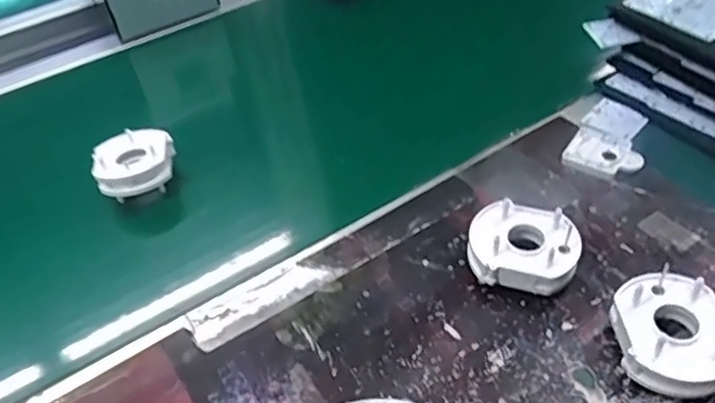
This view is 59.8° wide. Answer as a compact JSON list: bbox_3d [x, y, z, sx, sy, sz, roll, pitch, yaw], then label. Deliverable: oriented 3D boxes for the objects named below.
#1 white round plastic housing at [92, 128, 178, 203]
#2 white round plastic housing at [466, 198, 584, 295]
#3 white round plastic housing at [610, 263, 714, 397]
[{"bbox_3d":[-0.183,-0.031,0.517,0.063,0.028,0.062,-3,45,3],"label":"white round plastic housing"},{"bbox_3d":[0.110,0.031,0.414,0.070,0.038,0.058,8,47,14],"label":"white round plastic housing"},{"bbox_3d":[0.181,0.079,0.360,0.060,0.036,0.071,-7,45,0],"label":"white round plastic housing"}]

